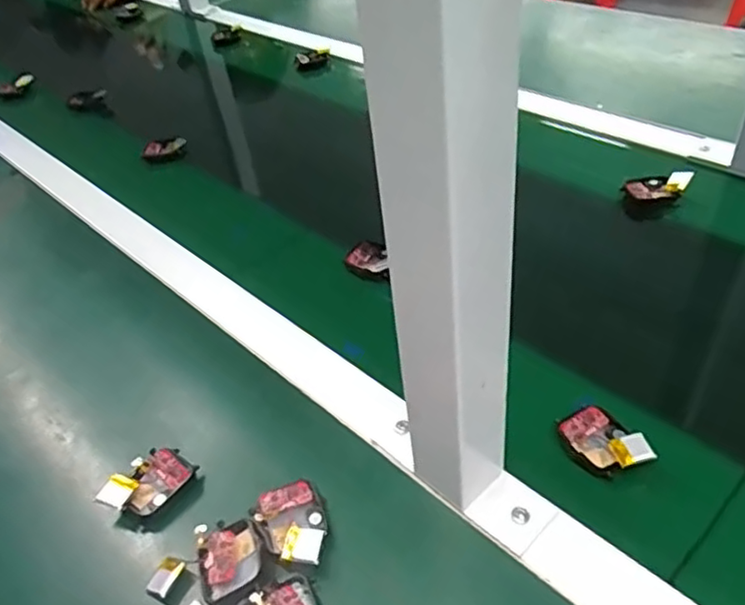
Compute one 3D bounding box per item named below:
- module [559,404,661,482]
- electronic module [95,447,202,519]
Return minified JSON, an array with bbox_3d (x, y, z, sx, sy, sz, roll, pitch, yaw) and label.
[{"bbox_3d":[0.141,0.086,0.398,0.039,0.017,0.051,-21,43,-15],"label":"module"},{"bbox_3d":[-0.142,0.115,0.409,0.033,0.022,0.053,28,53,34],"label":"electronic module"}]

